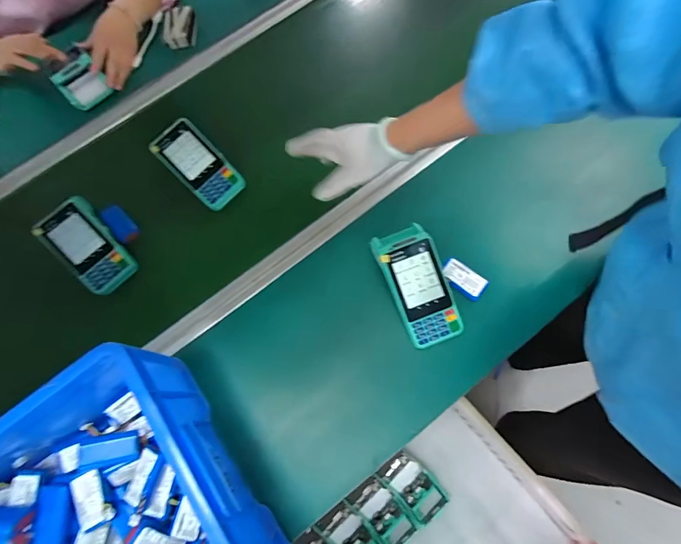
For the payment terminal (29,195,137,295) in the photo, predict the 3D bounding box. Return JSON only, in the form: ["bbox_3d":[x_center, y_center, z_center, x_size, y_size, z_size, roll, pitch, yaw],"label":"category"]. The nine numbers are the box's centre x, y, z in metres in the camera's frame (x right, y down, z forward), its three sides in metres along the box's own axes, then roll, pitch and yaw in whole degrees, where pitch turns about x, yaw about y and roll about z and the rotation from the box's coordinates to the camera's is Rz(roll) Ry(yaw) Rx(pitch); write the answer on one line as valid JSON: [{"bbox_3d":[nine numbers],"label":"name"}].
[{"bbox_3d":[-0.401,-0.040,0.578,0.084,0.048,0.150,-42,75,-11],"label":"payment terminal"}]

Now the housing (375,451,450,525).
[{"bbox_3d":[0.142,0.416,0.712,0.127,0.045,0.074,41,80,16],"label":"housing"}]

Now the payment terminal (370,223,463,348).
[{"bbox_3d":[0.108,0.014,0.514,0.089,0.066,0.176,-22,72,-5],"label":"payment terminal"}]

